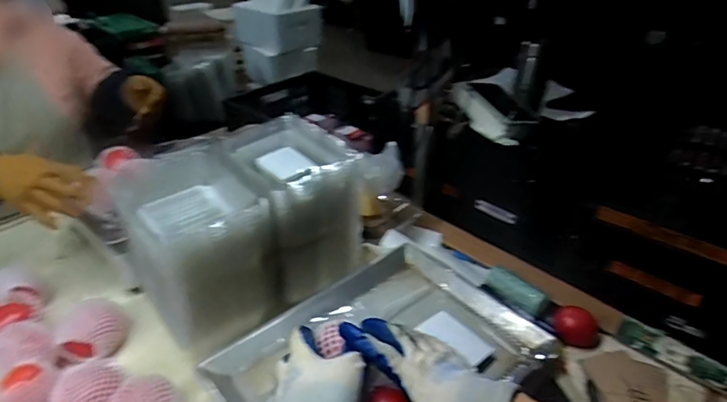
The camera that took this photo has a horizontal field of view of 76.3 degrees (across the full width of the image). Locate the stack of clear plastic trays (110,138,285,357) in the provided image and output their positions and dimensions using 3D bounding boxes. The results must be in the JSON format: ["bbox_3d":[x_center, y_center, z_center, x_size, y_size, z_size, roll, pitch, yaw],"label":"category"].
[{"bbox_3d":[-0.245,0.070,0.698,0.166,0.219,0.213,-24,40,-34],"label":"stack of clear plastic trays"}]

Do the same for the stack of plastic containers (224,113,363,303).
[{"bbox_3d":[-0.118,0.006,0.769,0.161,0.226,0.203,-22,39,-32],"label":"stack of plastic containers"}]

